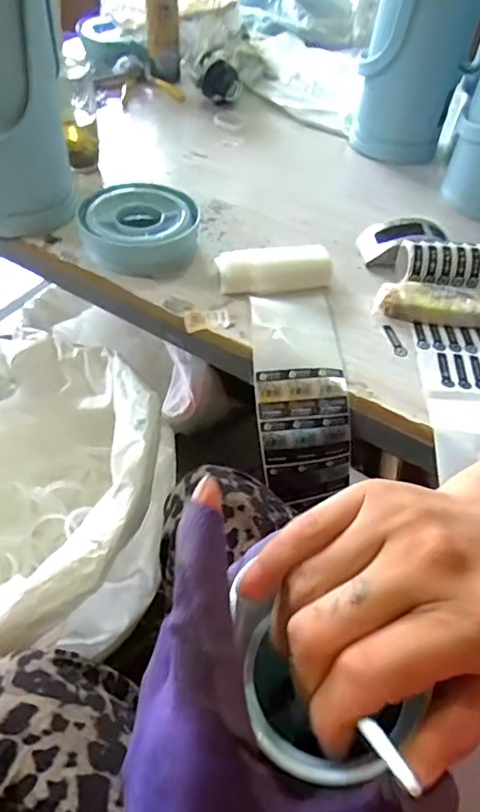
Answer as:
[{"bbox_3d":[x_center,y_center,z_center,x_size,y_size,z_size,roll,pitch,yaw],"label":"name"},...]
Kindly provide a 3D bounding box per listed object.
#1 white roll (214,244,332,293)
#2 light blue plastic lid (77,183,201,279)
[{"bbox_3d":[0.046,-0.177,0.704,0.146,0.049,0.050,-6,51,-10],"label":"white roll"},{"bbox_3d":[-0.132,-0.241,0.742,0.153,0.056,0.142,2,50,-3],"label":"light blue plastic lid"}]

